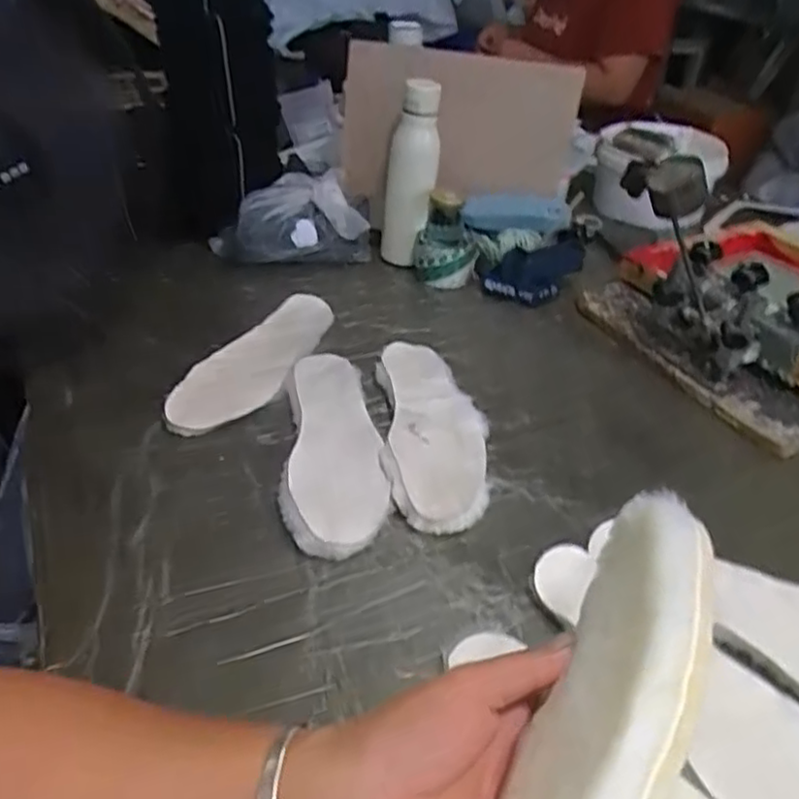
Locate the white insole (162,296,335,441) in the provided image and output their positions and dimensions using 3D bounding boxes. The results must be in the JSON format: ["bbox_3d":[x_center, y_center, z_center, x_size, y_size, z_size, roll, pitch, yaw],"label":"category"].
[{"bbox_3d":[-0.154,-0.046,0.768,0.092,0.025,0.269,14,38,15],"label":"white insole"}]

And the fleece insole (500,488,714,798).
[{"bbox_3d":[0.058,0.150,0.253,0.020,0.076,0.253,33,71,-8],"label":"fleece insole"}]

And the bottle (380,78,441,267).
[{"bbox_3d":[0.014,-0.304,0.945,0.071,0.247,0.061,2,36,-1],"label":"bottle"}]

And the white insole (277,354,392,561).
[{"bbox_3d":[-0.067,0.040,0.656,0.092,0.025,0.262,-3,37,-8],"label":"white insole"}]

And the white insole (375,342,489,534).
[{"bbox_3d":[0.034,0.023,0.694,0.102,0.025,0.268,0,36,-4],"label":"white insole"}]

